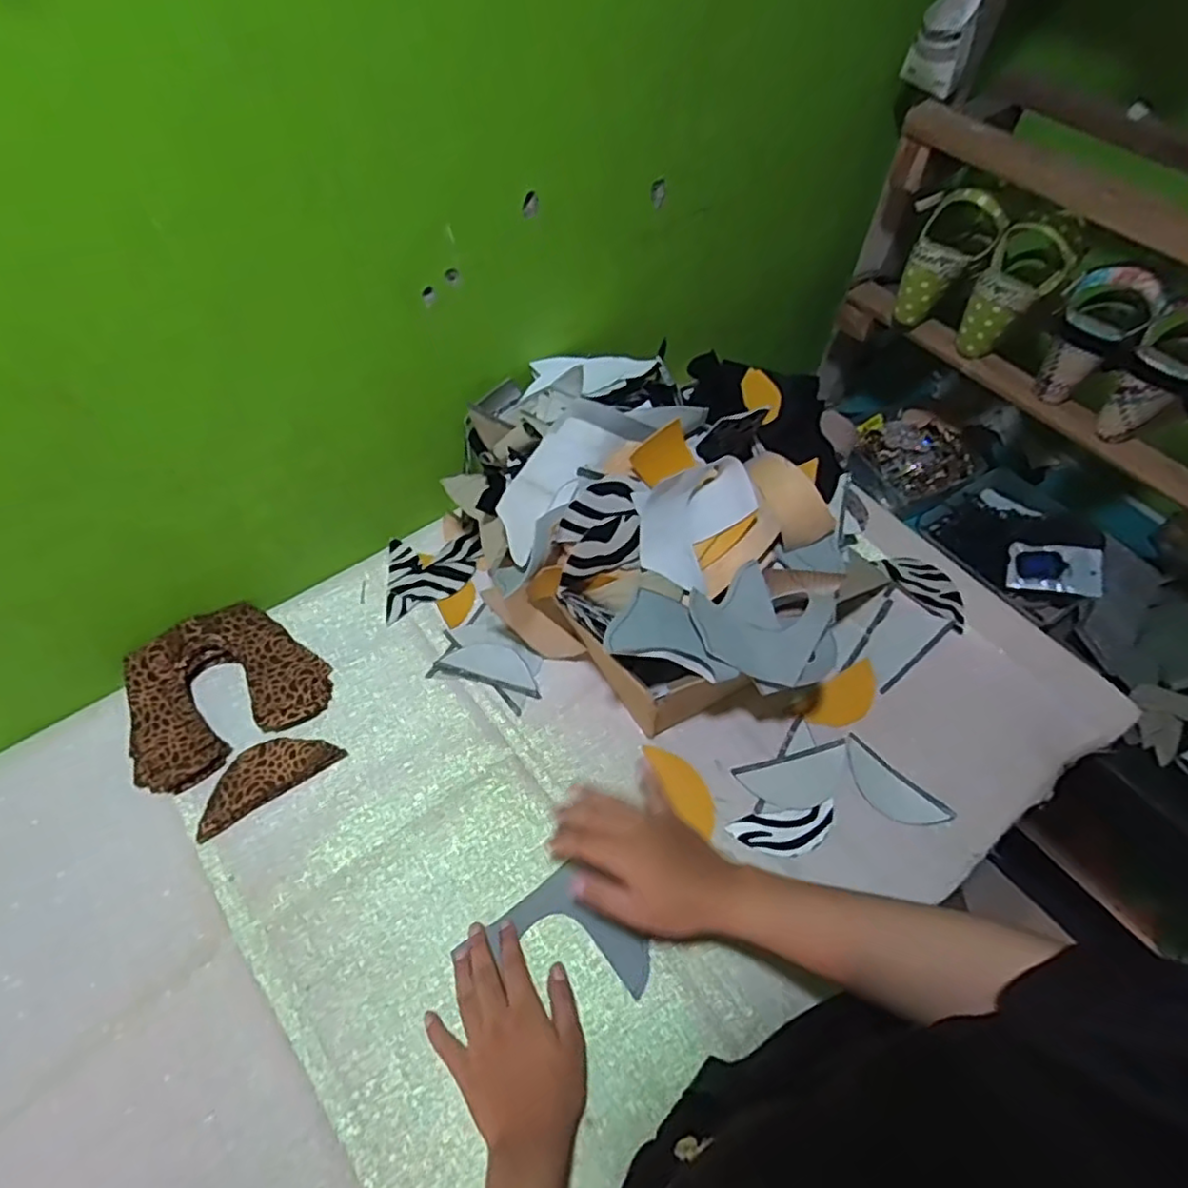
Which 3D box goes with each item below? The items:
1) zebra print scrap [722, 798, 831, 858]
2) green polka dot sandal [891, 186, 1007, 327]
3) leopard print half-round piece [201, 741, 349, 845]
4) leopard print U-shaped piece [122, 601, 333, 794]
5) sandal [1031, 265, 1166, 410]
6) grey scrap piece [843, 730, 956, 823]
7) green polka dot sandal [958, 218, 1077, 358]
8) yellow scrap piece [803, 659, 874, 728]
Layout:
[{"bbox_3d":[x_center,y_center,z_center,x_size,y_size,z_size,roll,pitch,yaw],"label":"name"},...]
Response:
[{"bbox_3d":[0.173,0.215,0.605,0.097,0.004,0.039,-8,61,-8],"label":"zebra print scrap"},{"bbox_3d":[0.405,-0.383,0.770,0.080,0.136,0.076,24,58,13],"label":"green polka dot sandal"},{"bbox_3d":[-0.295,0.162,0.602,0.124,0.018,0.048,-33,64,-21],"label":"leopard print half-round piece"},{"bbox_3d":[-0.354,0.087,0.636,0.173,0.043,0.137,-29,62,-19],"label":"leopard print U-shaped piece"},{"bbox_3d":[0.513,-0.266,0.697,0.077,0.145,0.064,34,61,18],"label":"sandal"},{"bbox_3d":[0.276,0.181,0.629,0.042,0.008,0.106,-41,63,-17],"label":"grey scrap piece"},{"bbox_3d":[0.462,-0.330,0.740,0.081,0.138,0.069,28,59,15],"label":"green polka dot sandal"},{"bbox_3d":[0.253,0.105,0.676,0.085,0.005,0.045,-31,67,-6],"label":"yellow scrap piece"}]

